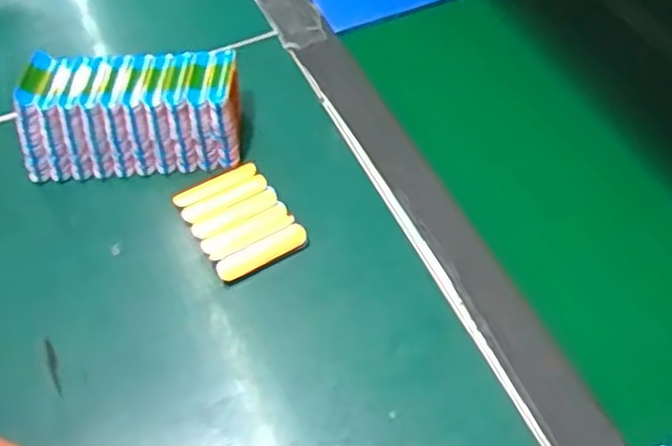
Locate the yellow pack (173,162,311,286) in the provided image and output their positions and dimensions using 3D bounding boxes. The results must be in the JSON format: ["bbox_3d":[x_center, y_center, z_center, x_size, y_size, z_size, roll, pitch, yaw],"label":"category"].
[{"bbox_3d":[-0.067,-0.005,0.524,0.063,0.011,0.087,-26,55,-17],"label":"yellow pack"}]

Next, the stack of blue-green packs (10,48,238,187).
[{"bbox_3d":[-0.151,-0.084,0.569,0.158,0.052,0.089,-3,52,-1],"label":"stack of blue-green packs"}]

